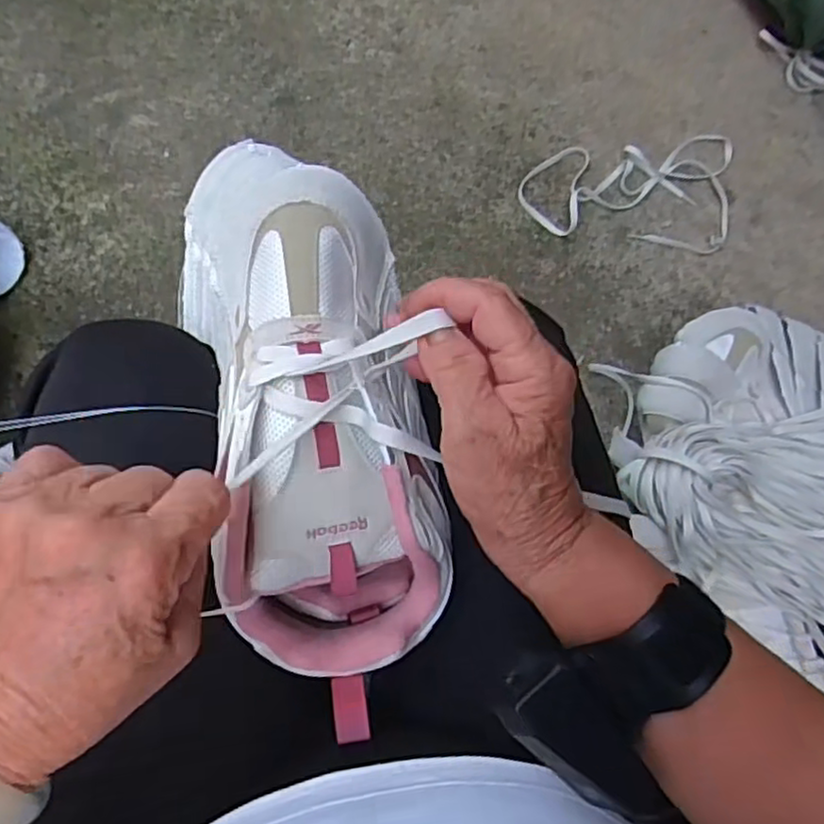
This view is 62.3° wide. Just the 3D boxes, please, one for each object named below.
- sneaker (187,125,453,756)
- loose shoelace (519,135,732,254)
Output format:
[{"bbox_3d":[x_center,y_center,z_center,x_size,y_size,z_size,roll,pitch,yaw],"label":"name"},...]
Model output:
[{"bbox_3d":[-0.047,0.002,0.333,0.107,0.087,0.255,-10,89,-5],"label":"sneaker"},{"bbox_3d":[0.278,-0.291,0.872,0.275,0.019,0.158,3,81,-3],"label":"loose shoelace"}]

